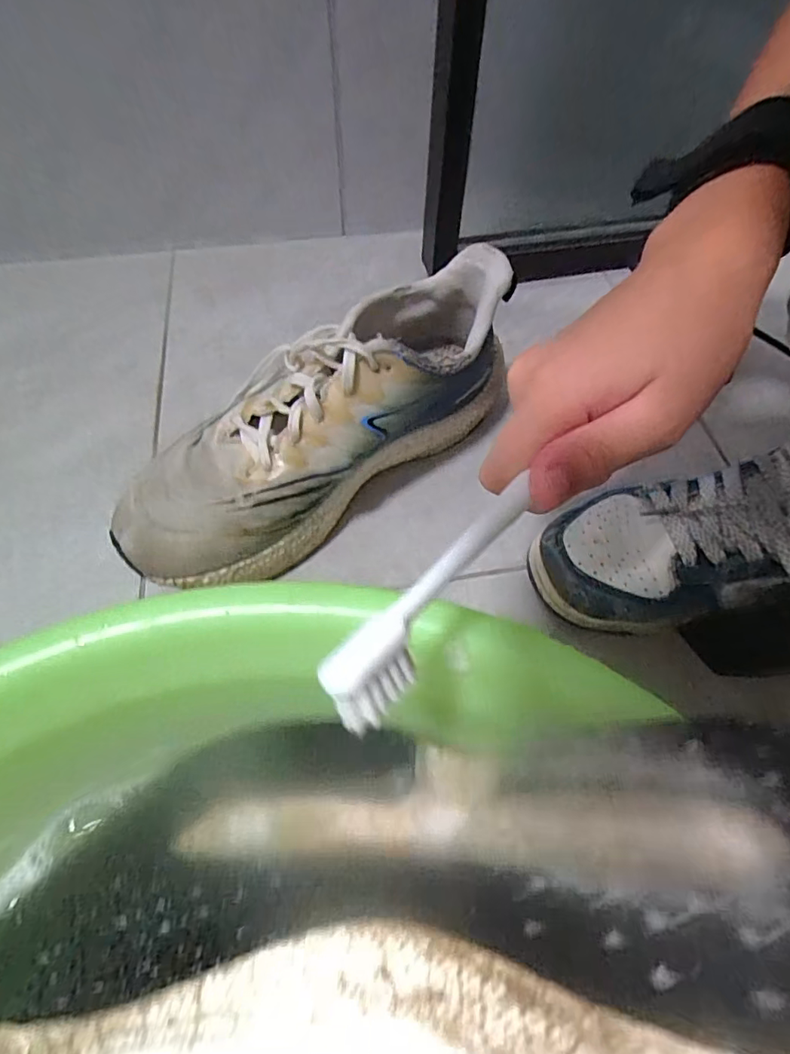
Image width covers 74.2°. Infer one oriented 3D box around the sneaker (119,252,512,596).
[{"bbox_3d":[-0.047,-0.064,0.316,0.254,0.114,0.090,-35,65,-22],"label":"sneaker"}]

